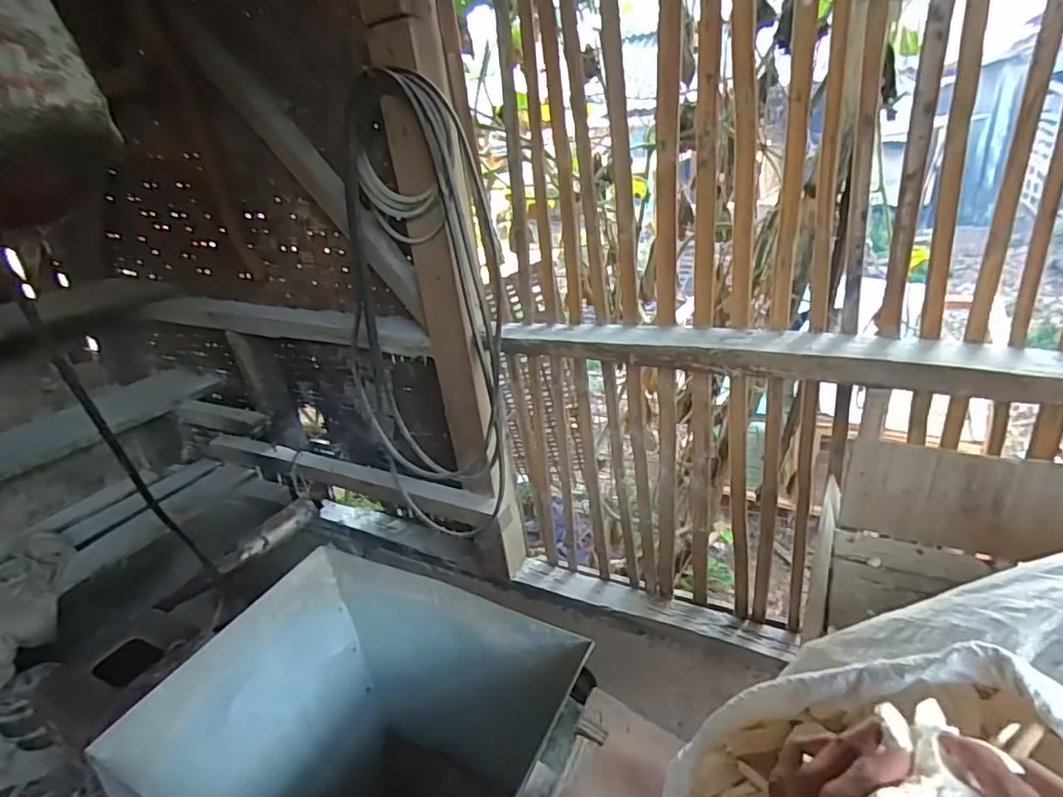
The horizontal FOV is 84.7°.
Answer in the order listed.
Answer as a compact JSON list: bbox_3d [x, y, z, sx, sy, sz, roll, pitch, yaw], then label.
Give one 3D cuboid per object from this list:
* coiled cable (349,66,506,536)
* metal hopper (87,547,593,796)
[{"bbox_3d":[-0.205,-0.108,1.116,0.347,0.902,0.109,11,28,22],"label":"coiled cable"},{"bbox_3d":[-0.126,0.323,0.467,0.269,0.258,0.235,11,32,32],"label":"metal hopper"}]

